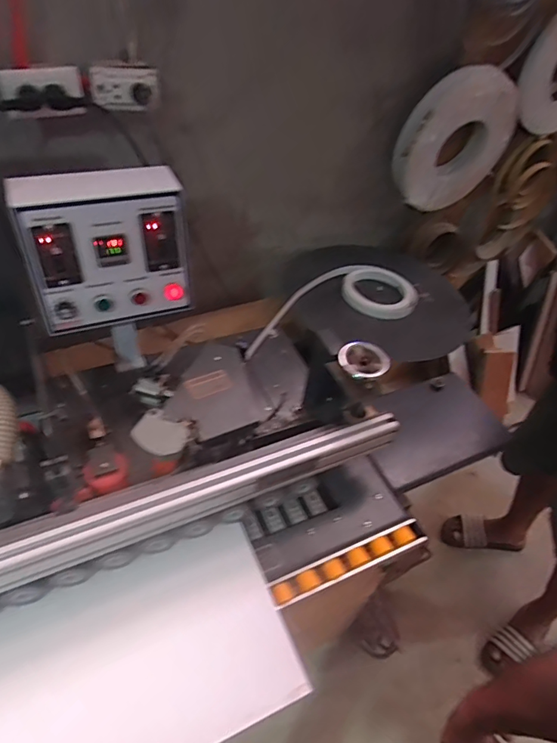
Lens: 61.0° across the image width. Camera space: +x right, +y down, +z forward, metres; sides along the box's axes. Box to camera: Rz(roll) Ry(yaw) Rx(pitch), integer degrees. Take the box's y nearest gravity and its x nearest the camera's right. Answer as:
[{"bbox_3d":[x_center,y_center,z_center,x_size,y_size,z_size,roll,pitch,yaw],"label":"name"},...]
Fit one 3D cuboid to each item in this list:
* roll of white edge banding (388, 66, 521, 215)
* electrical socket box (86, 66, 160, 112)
[{"bbox_3d":[0.455,-0.589,1.229,0.341,0.354,0.051,-2,56,-33],"label":"roll of white edge banding"},{"bbox_3d":[-0.260,-0.480,0.804,0.112,0.063,0.031,-3,48,-10],"label":"electrical socket box"}]

